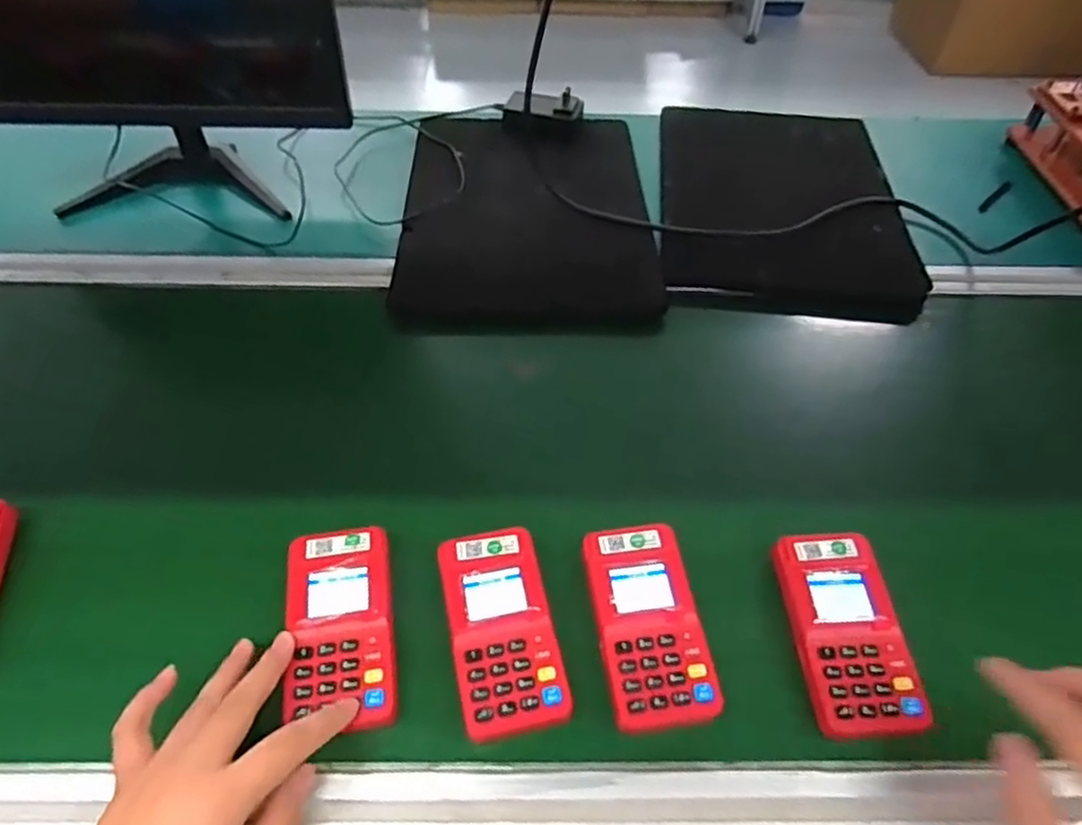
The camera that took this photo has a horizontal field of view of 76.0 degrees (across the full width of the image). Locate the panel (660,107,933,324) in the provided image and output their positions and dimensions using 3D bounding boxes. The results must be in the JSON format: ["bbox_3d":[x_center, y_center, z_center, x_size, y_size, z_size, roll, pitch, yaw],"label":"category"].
[{"bbox_3d":[0.254,-0.226,0.747,0.242,0.034,0.360,4,47,6],"label":"panel"}]

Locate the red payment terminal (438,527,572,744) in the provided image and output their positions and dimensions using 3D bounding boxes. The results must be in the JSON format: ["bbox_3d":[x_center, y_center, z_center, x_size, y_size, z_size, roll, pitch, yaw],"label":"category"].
[{"bbox_3d":[-0.024,0.134,0.425,0.060,0.031,0.121,-8,49,-11],"label":"red payment terminal"}]

